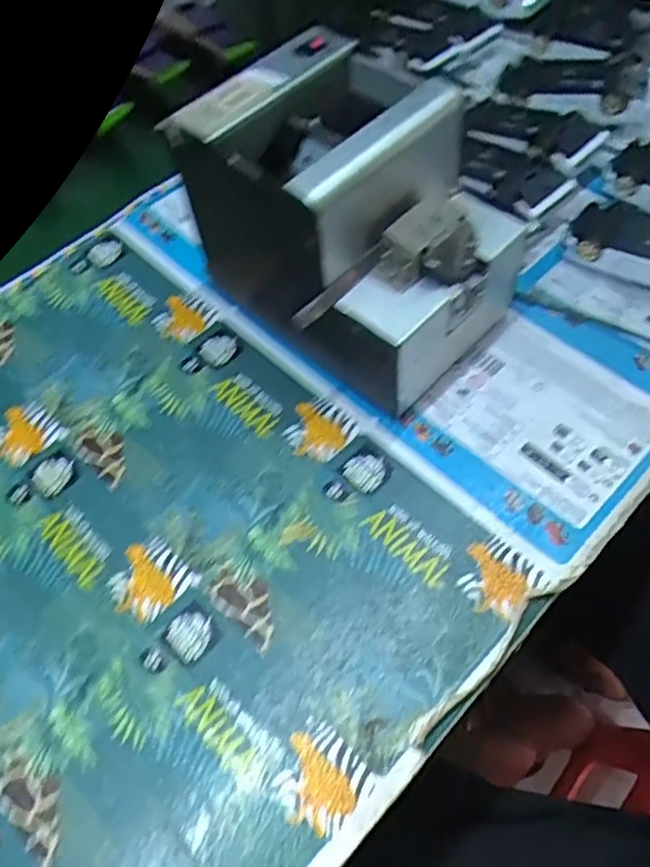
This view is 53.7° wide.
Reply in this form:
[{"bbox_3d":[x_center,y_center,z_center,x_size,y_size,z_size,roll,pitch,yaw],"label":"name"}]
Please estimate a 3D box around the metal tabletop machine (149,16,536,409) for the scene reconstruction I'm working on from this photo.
[{"bbox_3d":[0.021,-0.133,0.413,0.181,0.148,0.140,38,68,24],"label":"metal tabletop machine"}]

